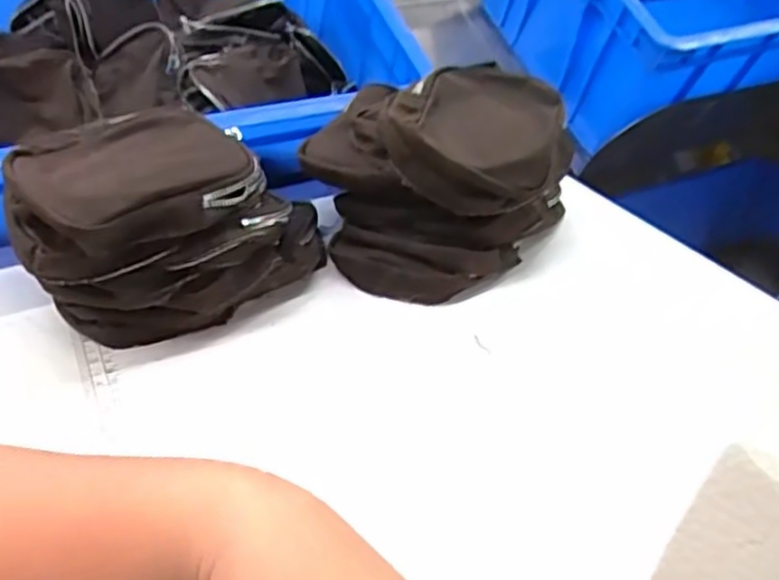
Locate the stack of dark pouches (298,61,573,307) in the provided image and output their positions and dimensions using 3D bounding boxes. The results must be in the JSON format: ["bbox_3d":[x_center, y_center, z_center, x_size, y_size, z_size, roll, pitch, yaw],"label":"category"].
[{"bbox_3d":[0.034,-0.097,0.565,0.198,0.106,0.183,-22,40,-28],"label":"stack of dark pouches"}]

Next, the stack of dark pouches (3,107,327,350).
[{"bbox_3d":[-0.146,-0.050,0.496,0.134,0.111,0.190,21,40,28],"label":"stack of dark pouches"}]

